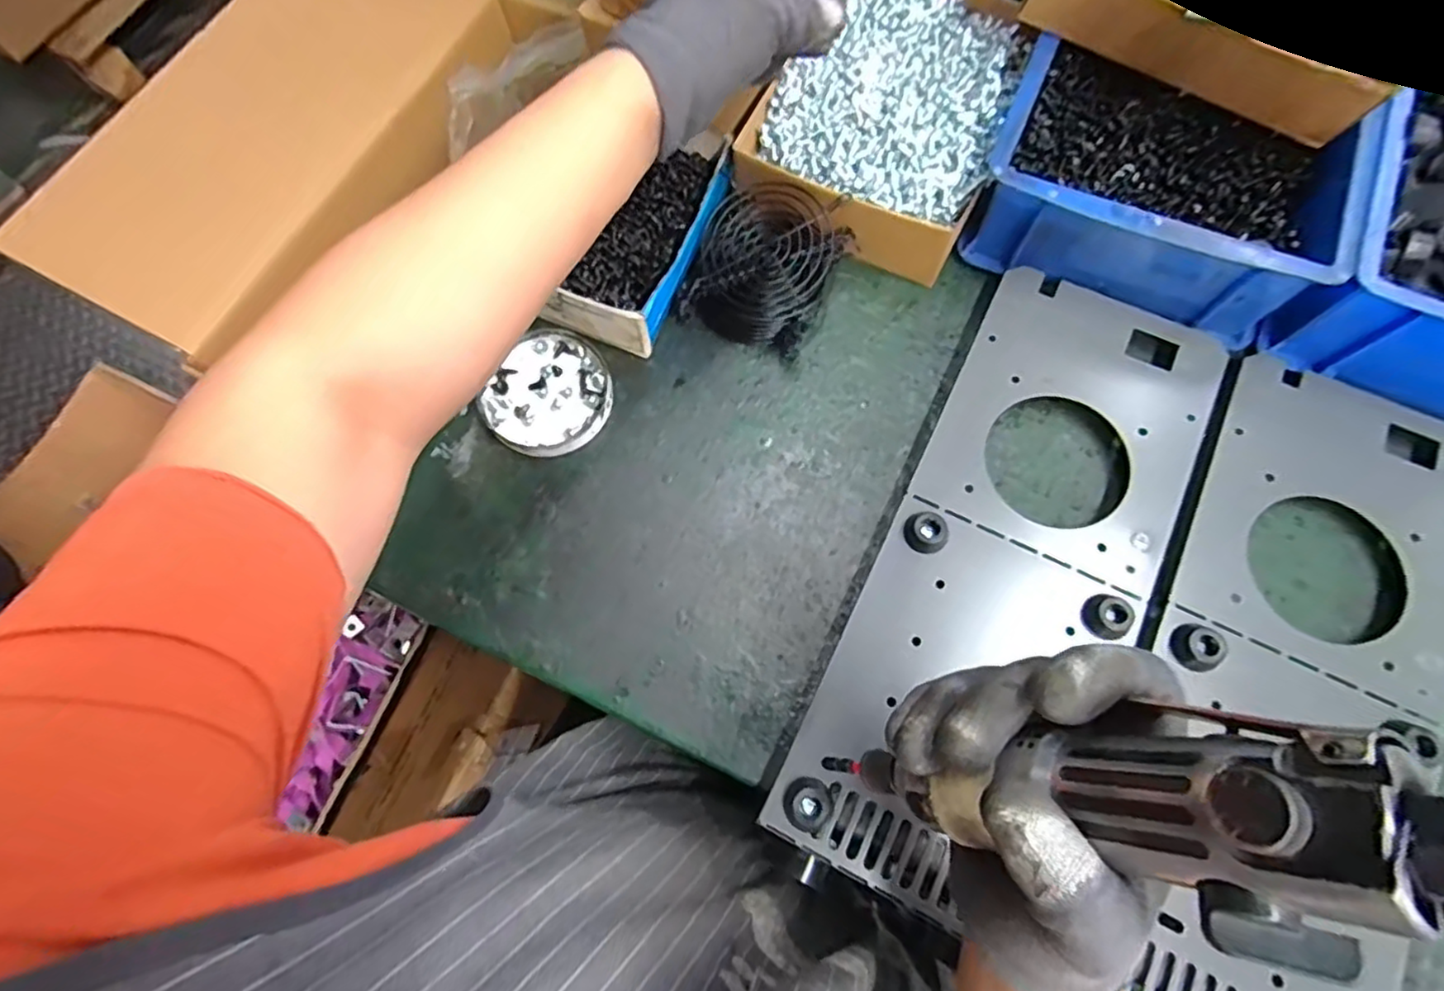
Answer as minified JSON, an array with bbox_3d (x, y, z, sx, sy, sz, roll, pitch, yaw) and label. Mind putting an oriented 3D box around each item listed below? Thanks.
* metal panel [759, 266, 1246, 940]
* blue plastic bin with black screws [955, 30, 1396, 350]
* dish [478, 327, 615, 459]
[{"bbox_3d":[0.175,0.041,0.384,0.148,0.022,0.386,25,74,11],"label":"metal panel"},{"bbox_3d":[0.285,-0.203,0.423,0.211,0.068,0.153,27,74,11],"label":"blue plastic bin with black screws"},{"bbox_3d":[-0.115,-0.068,0.439,0.082,0.013,0.086,-1,71,2],"label":"dish"}]

